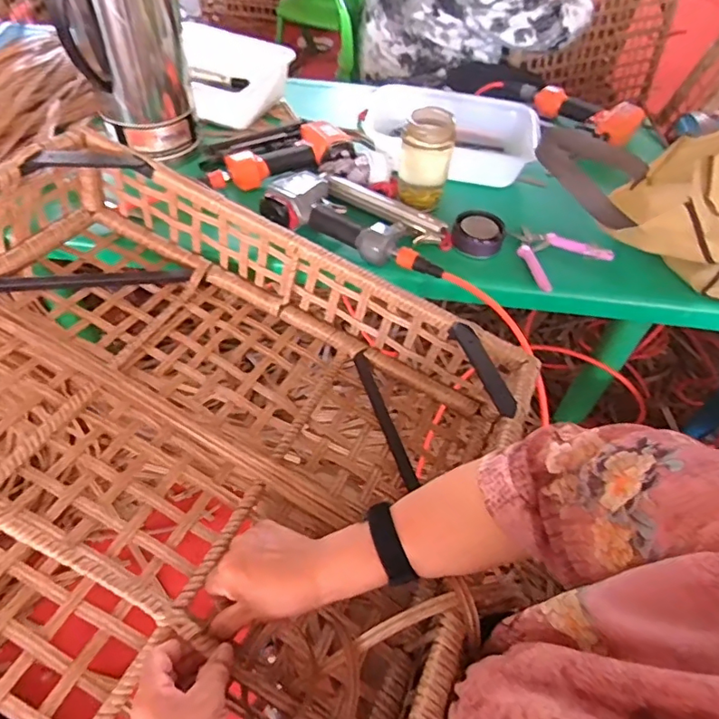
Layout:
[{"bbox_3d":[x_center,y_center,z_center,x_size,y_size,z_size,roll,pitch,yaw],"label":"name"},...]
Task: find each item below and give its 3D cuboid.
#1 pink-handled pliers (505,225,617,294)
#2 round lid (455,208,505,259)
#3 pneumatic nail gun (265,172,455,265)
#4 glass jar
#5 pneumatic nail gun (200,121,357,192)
[{"bbox_3d":[0.290,-0.166,0.814,0.153,0.014,0.127,-26,58,-23],"label":"pink-handled pliers"},{"bbox_3d":[0.180,-0.191,0.801,0.071,0.029,0.086,20,52,11],"label":"round lid"},{"bbox_3d":[0.003,-0.219,0.784,0.267,0.052,0.160,15,52,7],"label":"pneumatic nail gun"},{"bbox_3d":[0.103,-0.312,0.829,0.077,0.147,0.068,14,51,7],"label":"glass jar"},{"bbox_3d":[-0.144,-0.352,0.896,0.235,0.059,0.155,-12,53,-14],"label":"pneumatic nail gun"}]

